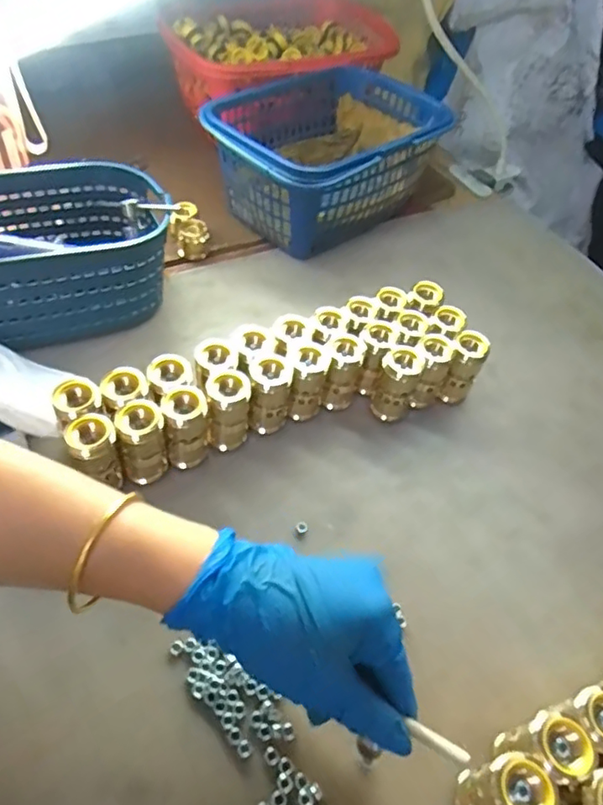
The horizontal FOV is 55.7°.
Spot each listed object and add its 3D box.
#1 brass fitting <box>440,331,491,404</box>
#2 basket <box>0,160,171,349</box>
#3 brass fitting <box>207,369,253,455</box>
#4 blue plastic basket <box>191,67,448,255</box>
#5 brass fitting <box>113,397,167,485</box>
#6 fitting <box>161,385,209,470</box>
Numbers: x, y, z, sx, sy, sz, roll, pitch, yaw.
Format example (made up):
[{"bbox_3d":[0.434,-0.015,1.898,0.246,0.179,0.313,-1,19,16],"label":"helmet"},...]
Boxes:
[{"bbox_3d":[0.139,-0.029,0.490,0.026,0.062,0.028,10,51,2],"label":"brass fitting"},{"bbox_3d":[-0.229,-0.128,0.506,0.213,0.095,0.144,-21,56,-21],"label":"basket"},{"bbox_3d":[-0.055,0.006,0.439,0.031,0.064,0.033,3,51,-4],"label":"brass fitting"},{"bbox_3d":[0.033,-0.271,0.640,0.259,0.113,0.181,-31,60,-27],"label":"blue plastic basket"},{"bbox_3d":[-0.114,0.031,0.411,0.030,0.064,0.030,-10,53,-14],"label":"brass fitting"},{"bbox_3d":[-0.084,0.019,0.419,0.029,0.063,0.031,3,51,-4],"label":"fitting"}]

